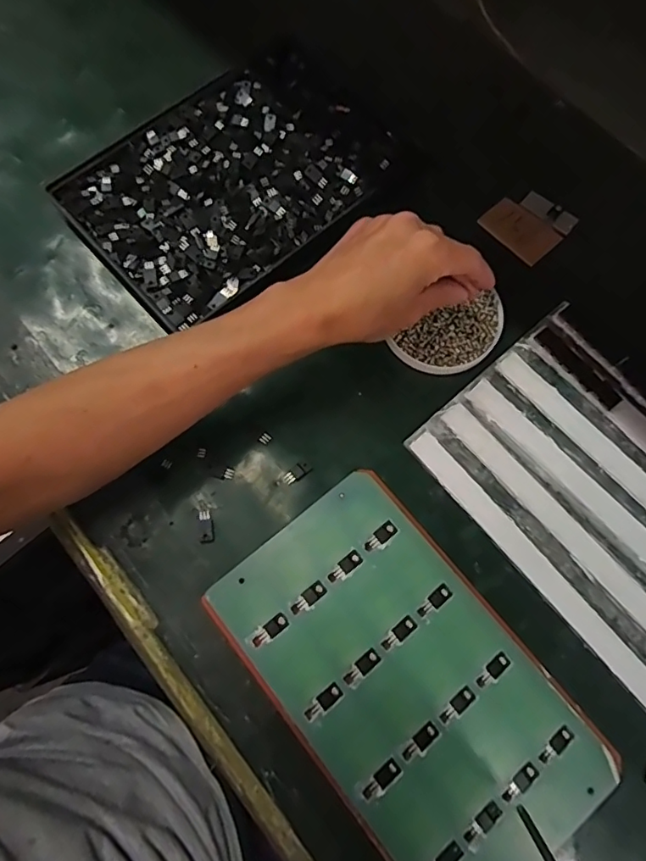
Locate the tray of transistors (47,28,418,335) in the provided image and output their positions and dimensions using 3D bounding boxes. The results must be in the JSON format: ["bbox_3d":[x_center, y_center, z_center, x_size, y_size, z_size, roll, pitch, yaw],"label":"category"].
[{"bbox_3d":[-0.072,-0.227,0.480,0.283,0.027,0.197,-41,77,-13],"label":"tray of transistors"}]

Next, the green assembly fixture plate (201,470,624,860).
[{"bbox_3d":[0.053,0.162,0.351,0.145,0.029,0.245,-38,76,-12],"label":"green assembly fixture plate"}]

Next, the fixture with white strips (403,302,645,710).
[{"bbox_3d":[0.207,0.045,0.399,0.173,0.010,0.241,-38,77,-12],"label":"fixture with white strips"}]

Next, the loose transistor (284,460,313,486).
[{"bbox_3d":[-0.020,0.032,0.404,0.022,0.005,0.011,-38,77,-12],"label":"loose transistor"}]

